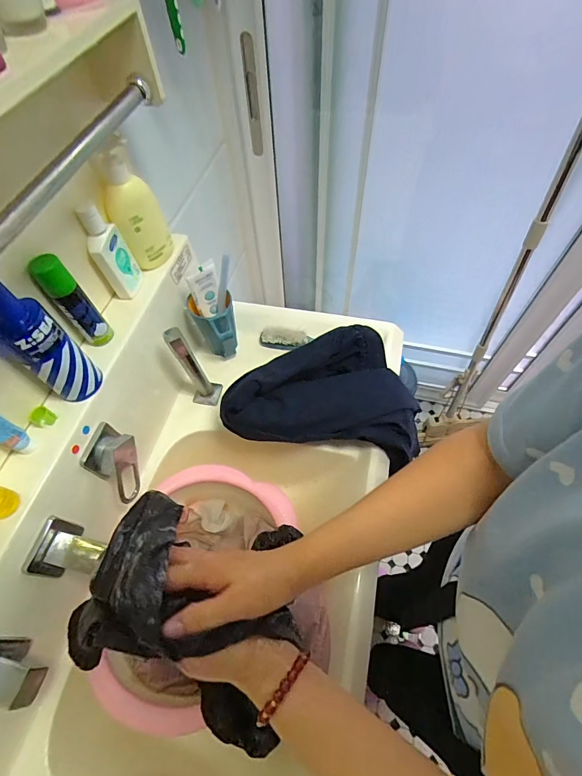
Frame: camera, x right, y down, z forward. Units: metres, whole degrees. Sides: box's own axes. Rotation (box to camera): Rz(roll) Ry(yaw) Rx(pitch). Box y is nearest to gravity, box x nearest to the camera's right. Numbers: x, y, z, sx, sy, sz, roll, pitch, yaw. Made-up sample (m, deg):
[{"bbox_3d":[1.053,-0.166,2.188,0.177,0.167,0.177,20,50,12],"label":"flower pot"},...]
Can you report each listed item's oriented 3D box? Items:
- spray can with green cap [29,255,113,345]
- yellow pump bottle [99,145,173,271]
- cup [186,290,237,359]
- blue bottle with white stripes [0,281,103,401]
[{"bbox_3d":[-0.263,-0.102,0.457,0.031,0.122,0.034,-1,58,2],"label":"spray can with green cap"},{"bbox_3d":[-0.214,-0.242,0.521,0.070,0.146,0.035,-31,62,-16],"label":"yellow pump bottle"},{"bbox_3d":[-0.123,-0.095,0.647,0.072,0.113,0.077,-1,58,2],"label":"cup"},{"bbox_3d":[-0.268,-0.044,0.402,0.041,0.157,0.058,32,65,20],"label":"blue bottle with white stripes"}]

